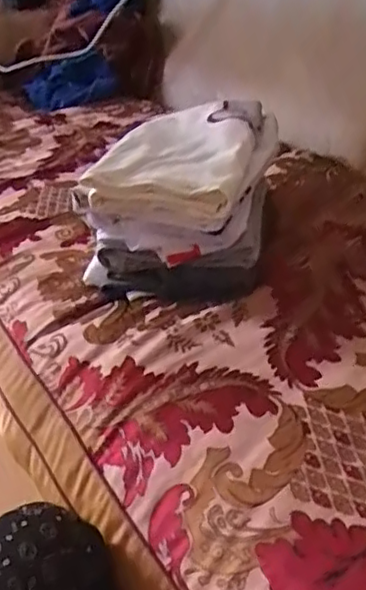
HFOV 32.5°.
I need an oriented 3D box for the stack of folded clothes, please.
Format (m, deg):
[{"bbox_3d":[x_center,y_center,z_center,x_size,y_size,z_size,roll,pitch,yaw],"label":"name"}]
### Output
[{"bbox_3d":[0.008,-0.122,0.738,0.177,0.134,0.273,3,34,16],"label":"stack of folded clothes"}]

